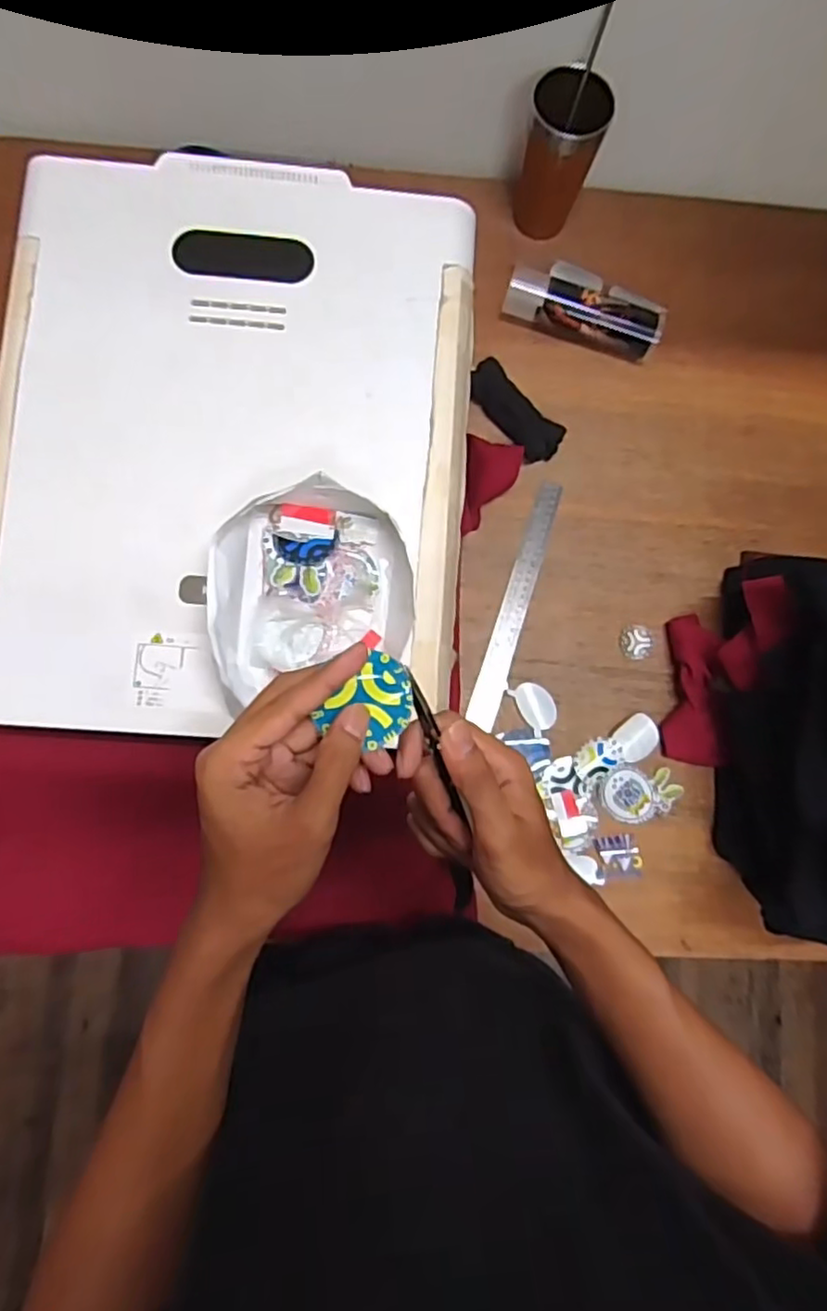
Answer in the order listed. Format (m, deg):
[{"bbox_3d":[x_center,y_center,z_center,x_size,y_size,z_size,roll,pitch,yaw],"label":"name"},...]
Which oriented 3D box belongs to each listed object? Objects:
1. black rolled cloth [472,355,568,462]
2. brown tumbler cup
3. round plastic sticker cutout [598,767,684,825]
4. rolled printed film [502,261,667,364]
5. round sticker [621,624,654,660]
[{"bbox_3d":[0.115,-0.277,0.753,0.046,0.024,0.129,-40,88,-7],"label":"black rolled cloth"},{"bbox_3d":[0.156,-0.546,0.733,0.080,0.144,0.071,24,82,-1],"label":"brown tumbler cup"},{"bbox_3d":[0.245,0.150,0.716,0.088,0.004,0.059,-4,80,-3],"label":"round plastic sticker cutout"},{"bbox_3d":[0.197,-0.401,0.767,0.181,0.046,0.076,23,82,-2],"label":"rolled printed film"},{"bbox_3d":[0.250,-0.015,0.741,0.034,0.005,0.037,0,84,-4],"label":"round sticker"}]

